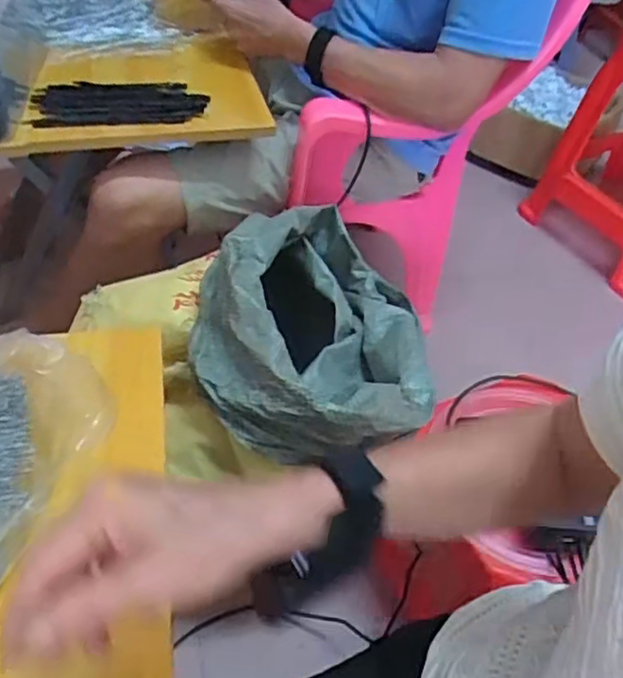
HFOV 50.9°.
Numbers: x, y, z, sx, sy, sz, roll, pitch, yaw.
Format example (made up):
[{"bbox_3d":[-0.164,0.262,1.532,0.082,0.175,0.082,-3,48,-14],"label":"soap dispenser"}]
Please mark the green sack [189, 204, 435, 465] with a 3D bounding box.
[{"bbox_3d":[0.013,-0.034,0.753,0.256,0.180,0.377,10,47,3],"label":"green sack"}]

